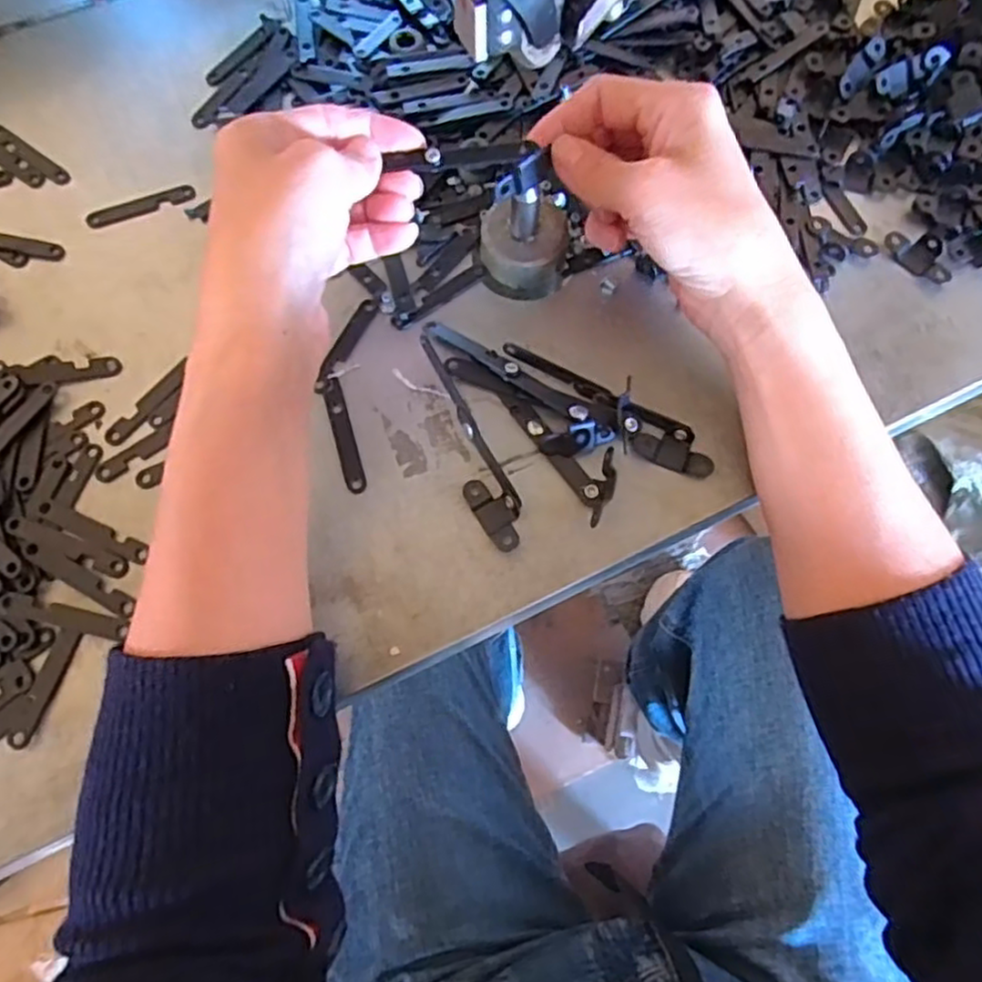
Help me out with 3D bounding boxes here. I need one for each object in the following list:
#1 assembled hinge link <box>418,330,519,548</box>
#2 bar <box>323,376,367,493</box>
[{"bbox_3d":[-0.012,-0.022,0.301,0.018,0.009,0.101,-24,74,-7],"label":"assembled hinge link"},{"bbox_3d":[-0.064,-0.025,0.305,0.009,0.004,0.053,-16,74,-5],"label":"bar"}]

